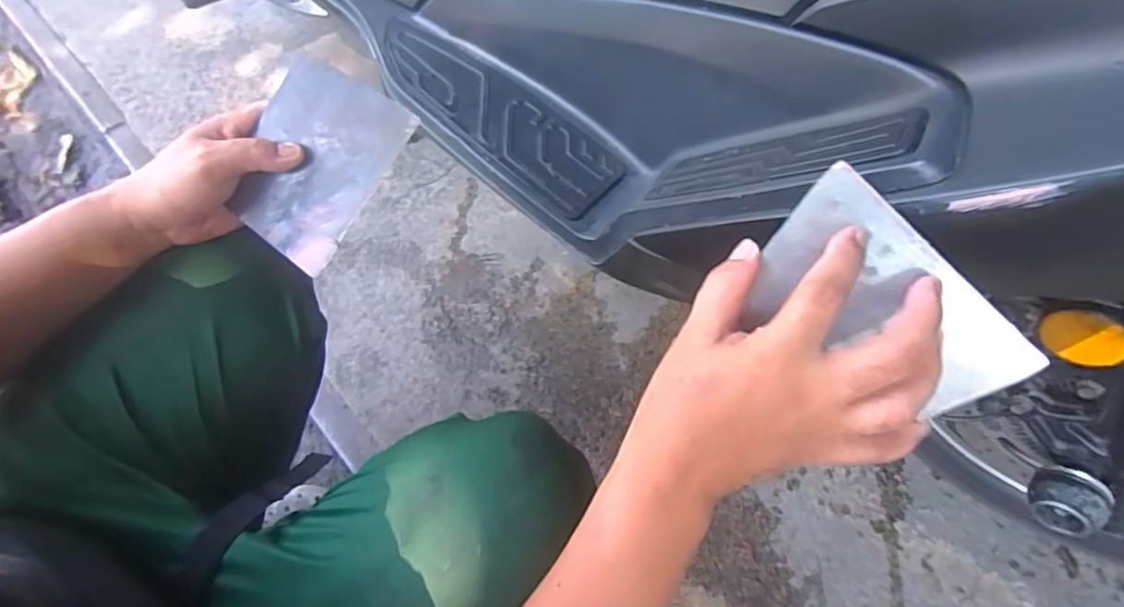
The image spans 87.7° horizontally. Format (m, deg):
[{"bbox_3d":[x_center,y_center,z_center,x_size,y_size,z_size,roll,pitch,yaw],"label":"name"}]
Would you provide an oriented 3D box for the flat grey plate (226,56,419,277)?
[{"bbox_3d":[-0.183,-0.104,0.430,0.093,0.006,0.136,37,99,-4],"label":"flat grey plate"}]

